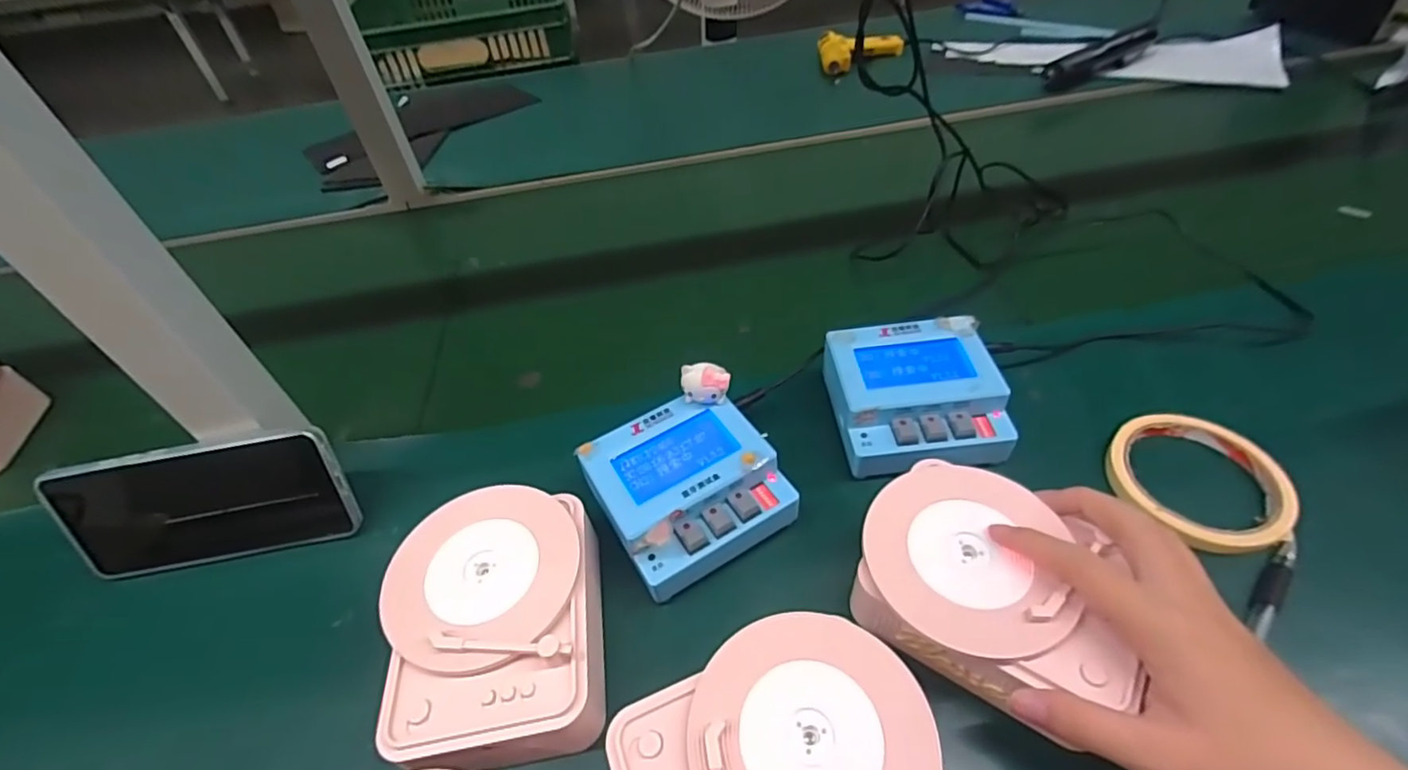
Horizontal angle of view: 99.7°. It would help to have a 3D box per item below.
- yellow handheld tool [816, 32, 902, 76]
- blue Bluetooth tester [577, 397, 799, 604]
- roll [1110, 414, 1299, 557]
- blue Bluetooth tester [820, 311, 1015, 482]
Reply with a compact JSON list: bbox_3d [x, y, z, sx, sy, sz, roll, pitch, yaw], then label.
[{"bbox_3d":[0.237,-0.506,0.914,0.130,0.032,0.130,8,47,14],"label":"yellow handheld tool"},{"bbox_3d":[-0.011,0.064,0.366,0.107,0.047,0.097,-24,48,-16],"label":"blue Bluetooth tester"},{"bbox_3d":[0.298,0.058,0.360,0.085,0.014,0.093,-4,45,4],"label":"roll"},{"bbox_3d":[0.140,0.012,0.400,0.107,0.051,0.110,-3,45,4],"label":"blue Bluetooth tester"}]

